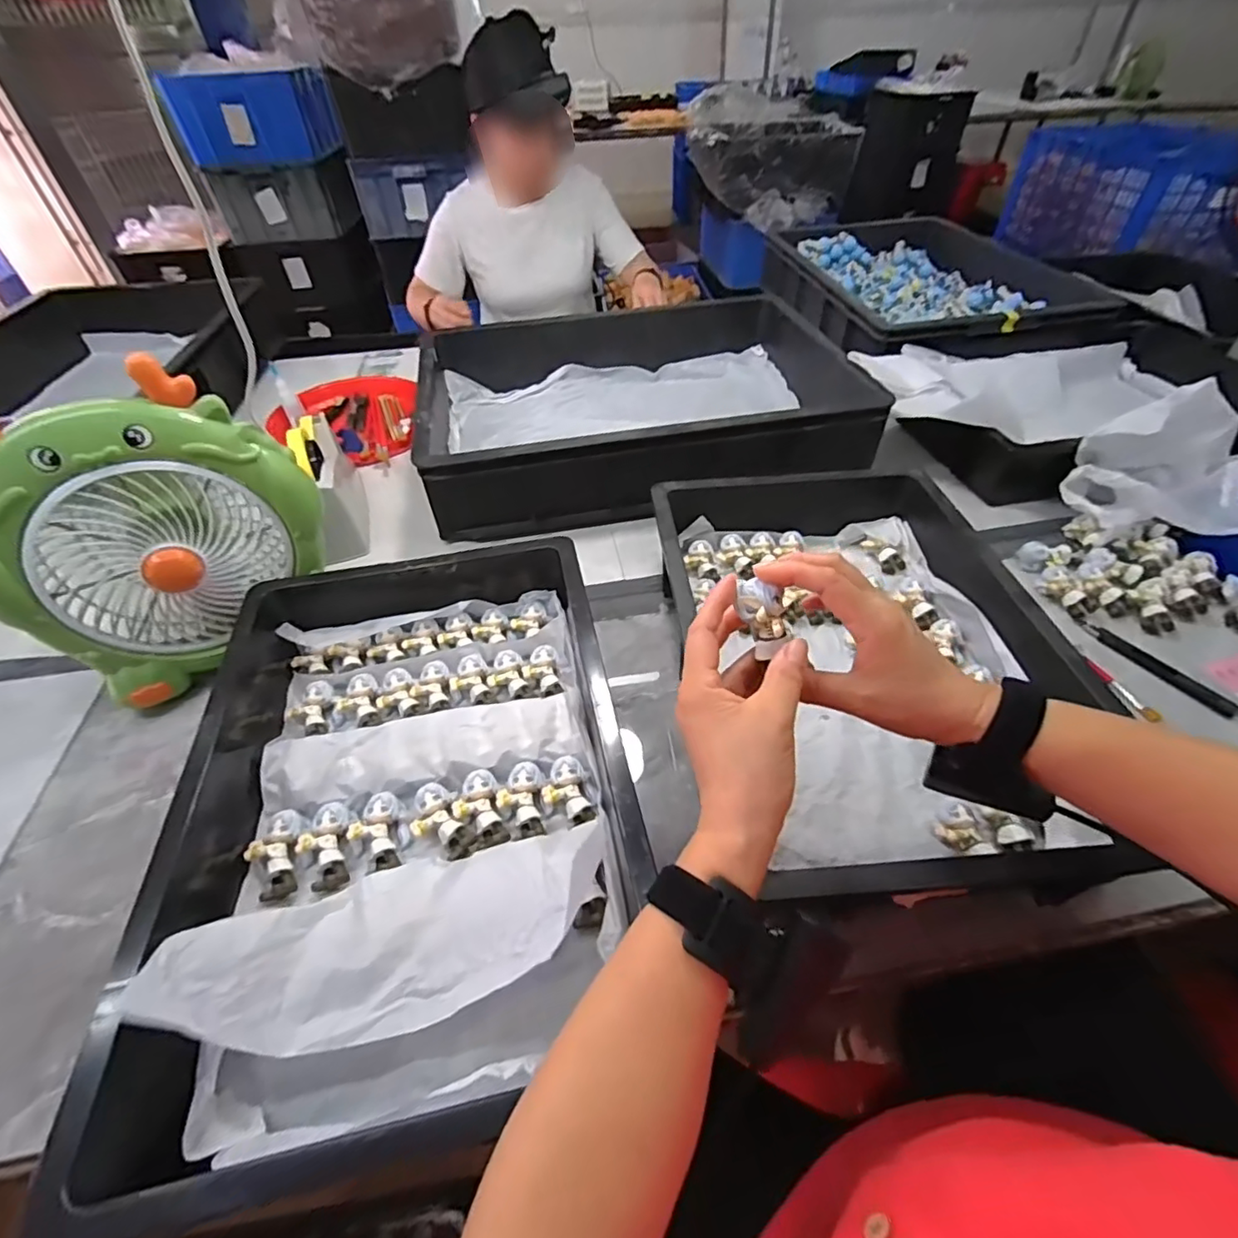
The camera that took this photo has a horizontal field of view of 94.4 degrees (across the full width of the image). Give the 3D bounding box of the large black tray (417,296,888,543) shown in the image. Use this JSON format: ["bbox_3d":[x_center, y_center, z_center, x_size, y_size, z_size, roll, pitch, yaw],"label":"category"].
[{"bbox_3d":[0.021,-0.306,0.814,0.560,0.124,0.451,-10,47,-7],"label":"large black tray"}]

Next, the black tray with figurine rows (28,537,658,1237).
[{"bbox_3d":[-0.165,0.101,0.449,0.319,0.092,0.458,-10,47,-7],"label":"black tray with figurine rows"}]

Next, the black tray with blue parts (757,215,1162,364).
[{"bbox_3d":[0.553,-0.616,1.046,0.405,0.078,0.583,-11,47,-8],"label":"black tray with blue parts"}]

